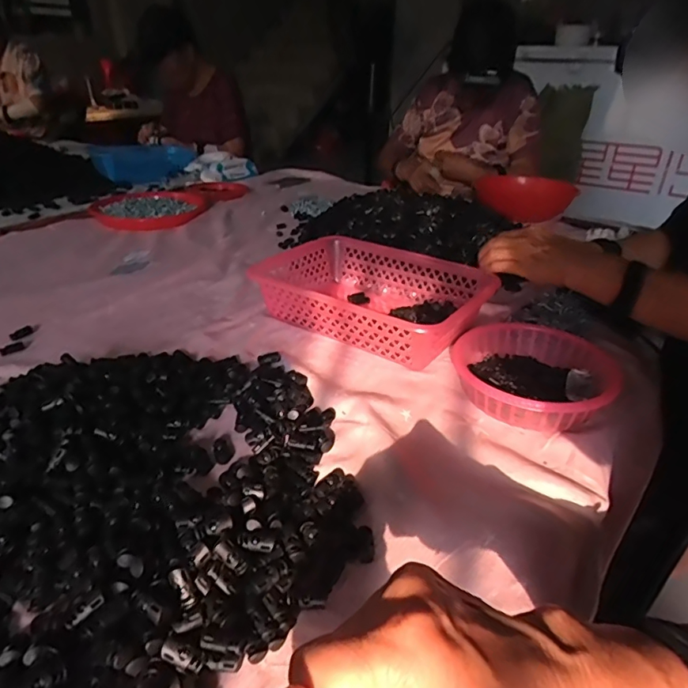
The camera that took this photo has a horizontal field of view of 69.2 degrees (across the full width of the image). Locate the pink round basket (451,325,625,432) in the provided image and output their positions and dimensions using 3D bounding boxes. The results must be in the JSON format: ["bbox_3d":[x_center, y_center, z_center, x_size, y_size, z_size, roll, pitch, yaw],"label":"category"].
[{"bbox_3d":[0.208,0.037,0.563,0.160,0.053,0.166,3,31,-2],"label":"pink round basket"}]

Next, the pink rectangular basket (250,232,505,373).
[{"bbox_3d":[0.040,-0.066,0.711,0.304,0.089,0.197,22,36,28],"label":"pink rectangular basket"}]

